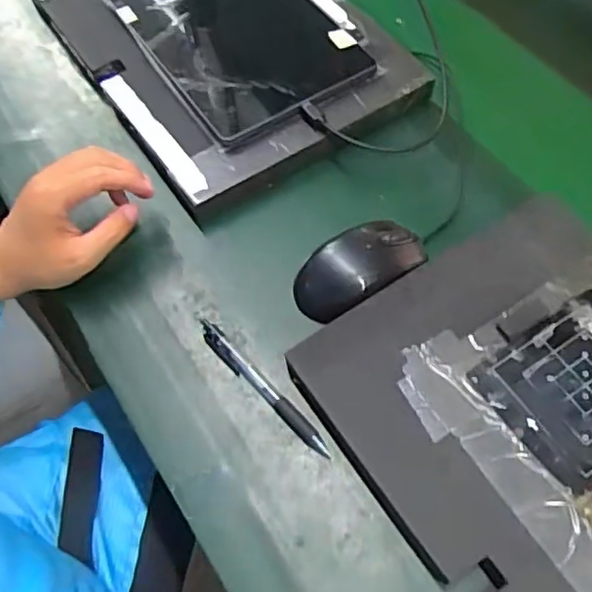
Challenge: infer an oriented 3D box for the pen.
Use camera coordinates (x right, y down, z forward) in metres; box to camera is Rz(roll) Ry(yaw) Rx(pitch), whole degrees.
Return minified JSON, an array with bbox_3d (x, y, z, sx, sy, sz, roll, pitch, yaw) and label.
[{"bbox_3d":[-0.027,0.067,0.464,0.013,0.007,0.138,-38,66,-19],"label":"pen"}]

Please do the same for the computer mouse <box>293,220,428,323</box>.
[{"bbox_3d":[0.051,-0.018,0.511,0.104,0.048,0.062,-31,64,-16],"label":"computer mouse"}]

